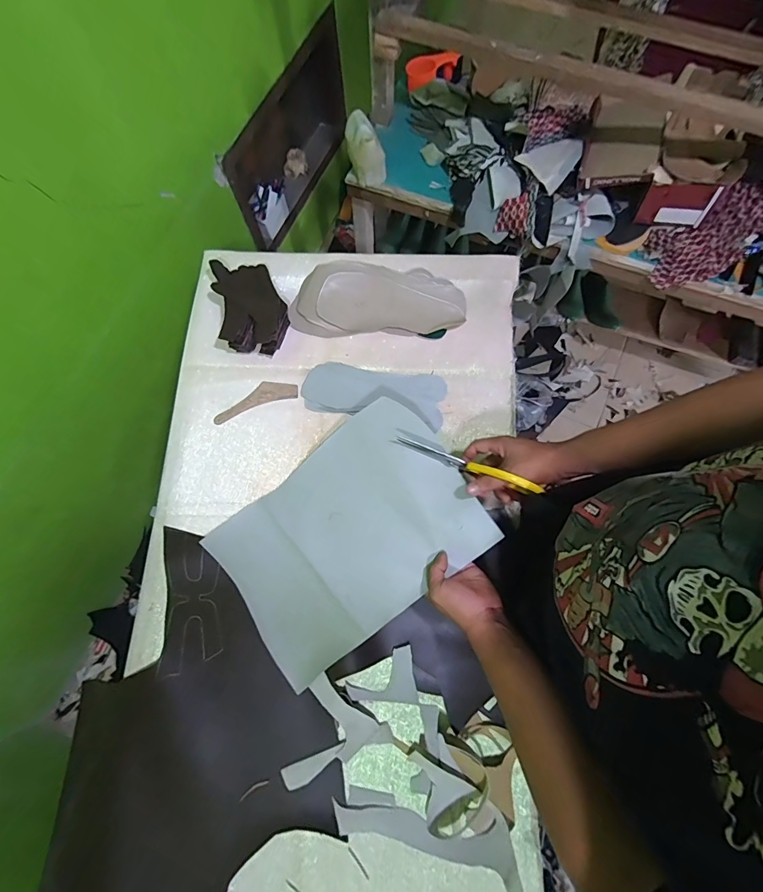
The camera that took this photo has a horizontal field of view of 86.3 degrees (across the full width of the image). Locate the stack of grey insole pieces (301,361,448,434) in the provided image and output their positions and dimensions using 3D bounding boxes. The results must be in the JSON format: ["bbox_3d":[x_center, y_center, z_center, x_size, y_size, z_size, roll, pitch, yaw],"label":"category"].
[{"bbox_3d":[-0.014,-0.096,0.725,0.249,0.007,0.096,8,75,3],"label":"stack of grey insole pieces"}]

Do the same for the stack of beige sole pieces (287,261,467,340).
[{"bbox_3d":[-0.007,-0.268,0.748,0.312,0.015,0.135,1,91,-2],"label":"stack of beige sole pieces"}]

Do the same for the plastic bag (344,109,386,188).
[{"bbox_3d":[-0.039,-0.688,0.953,0.096,0.109,0.104,-2,74,2],"label":"plastic bag"}]

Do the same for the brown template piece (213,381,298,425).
[{"bbox_3d":[-0.227,-0.085,0.728,0.152,0.005,0.046,-21,75,-5],"label":"brown template piece"}]

